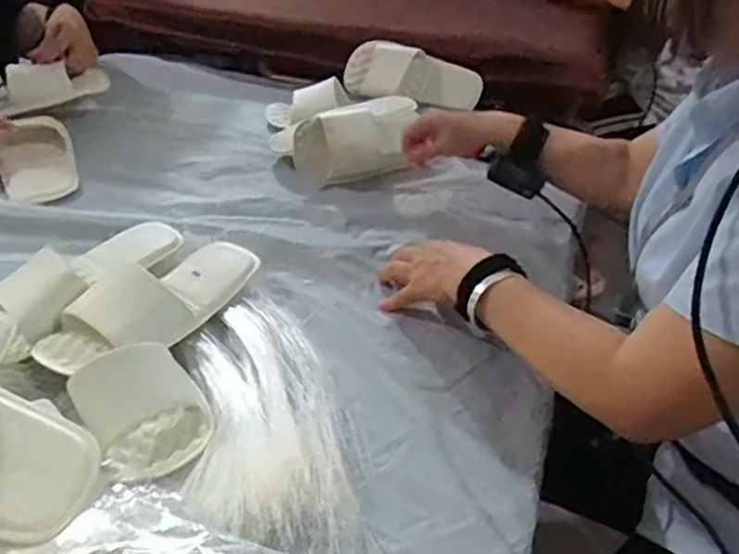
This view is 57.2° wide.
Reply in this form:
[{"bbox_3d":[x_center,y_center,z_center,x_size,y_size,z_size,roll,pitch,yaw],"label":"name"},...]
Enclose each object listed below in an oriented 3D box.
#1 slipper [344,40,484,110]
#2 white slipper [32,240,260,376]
[{"bbox_3d":[0.076,-0.346,1.151,0.240,0.086,0.056,17,39,21],"label":"slipper"},{"bbox_3d":[-0.212,0.017,0.679,0.238,0.056,0.106,-26,44,-32],"label":"white slipper"}]

